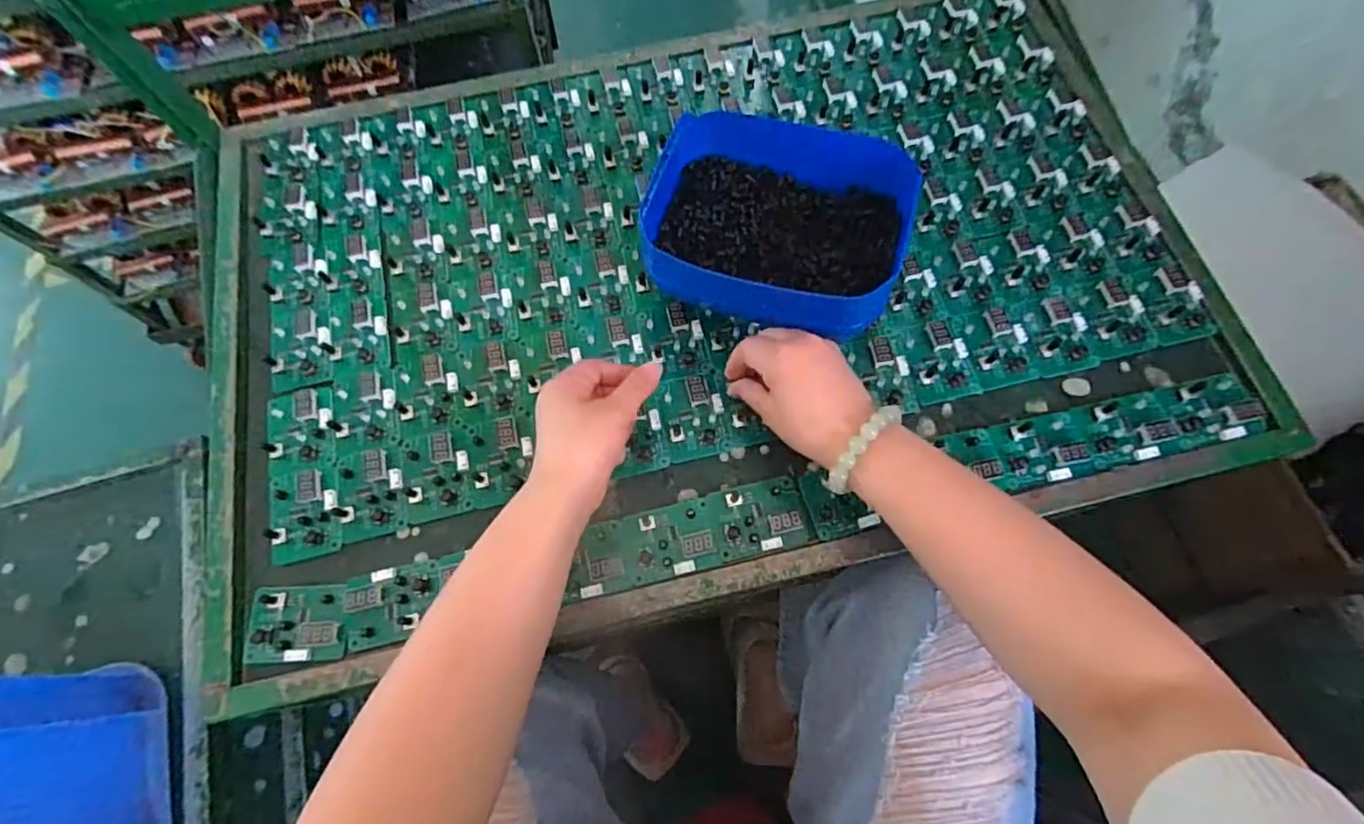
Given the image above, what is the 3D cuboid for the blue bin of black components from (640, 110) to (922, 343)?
[{"bbox_3d":[0.083,-0.150,0.493,0.211,0.075,0.183,10,70,6],"label":"blue bin of black components"}]

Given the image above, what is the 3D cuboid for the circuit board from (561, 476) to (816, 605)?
[{"bbox_3d":[0.006,0.091,0.444,0.177,0.009,0.050,-14,70,-3],"label":"circuit board"}]

